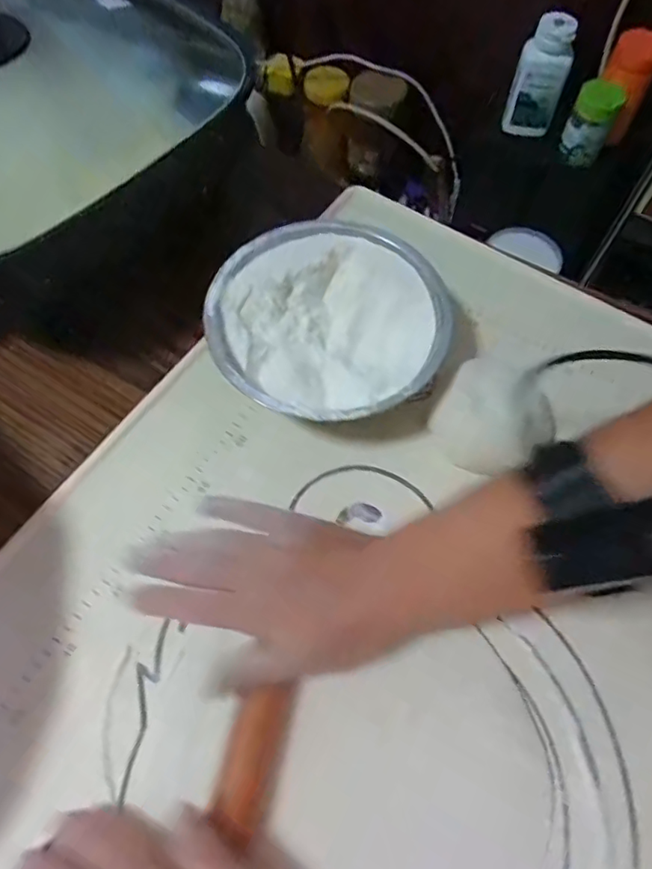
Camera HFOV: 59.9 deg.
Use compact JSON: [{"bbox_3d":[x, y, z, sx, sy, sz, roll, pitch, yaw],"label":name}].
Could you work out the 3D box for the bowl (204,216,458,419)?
[{"bbox_3d":[0.002,-0.075,0.422,0.162,0.057,0.162,1,64,-1],"label":"bowl"}]

